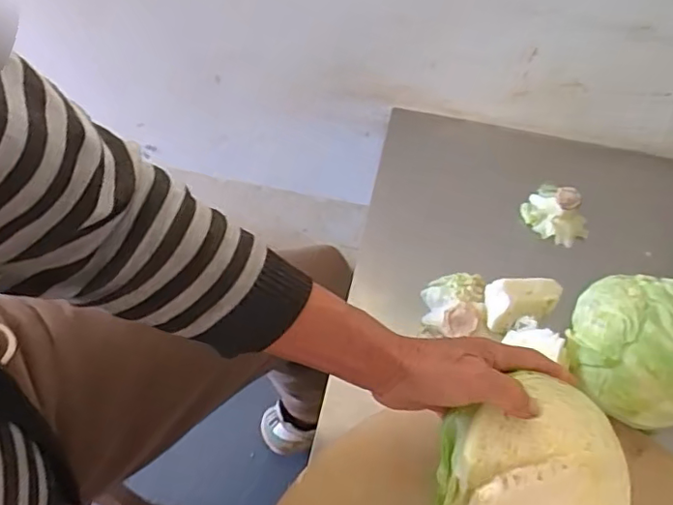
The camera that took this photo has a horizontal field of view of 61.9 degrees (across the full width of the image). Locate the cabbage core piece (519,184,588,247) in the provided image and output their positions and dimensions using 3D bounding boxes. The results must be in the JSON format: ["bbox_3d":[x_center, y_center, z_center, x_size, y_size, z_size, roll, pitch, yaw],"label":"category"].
[{"bbox_3d":[0.242,-0.048,0.620,0.056,0.039,0.077,-24,61,-18],"label":"cabbage core piece"}]

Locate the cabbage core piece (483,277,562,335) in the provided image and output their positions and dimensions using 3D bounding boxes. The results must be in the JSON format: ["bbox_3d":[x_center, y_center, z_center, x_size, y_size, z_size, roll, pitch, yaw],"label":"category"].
[{"bbox_3d":[0.179,0.043,0.540,0.080,0.027,0.044,-14,58,-12],"label":"cabbage core piece"}]

